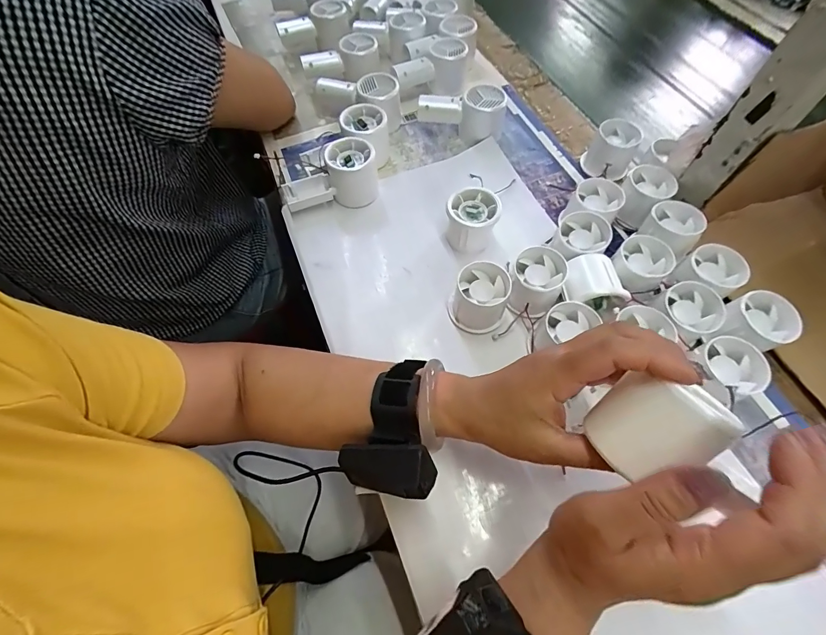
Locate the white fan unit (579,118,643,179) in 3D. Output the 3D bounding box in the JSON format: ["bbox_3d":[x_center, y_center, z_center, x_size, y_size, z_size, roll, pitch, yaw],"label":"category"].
[{"bbox_3d":[0.245,-0.207,0.473,0.056,0.047,0.064,26,67,14],"label":"white fan unit"}]

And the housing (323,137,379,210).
[{"bbox_3d":[-0.072,-0.174,0.458,0.054,0.060,0.052,-13,63,-5],"label":"housing"}]

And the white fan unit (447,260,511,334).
[{"bbox_3d":[0.067,-0.019,0.379,0.056,0.049,0.054,16,65,10],"label":"white fan unit"}]

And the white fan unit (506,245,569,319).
[{"bbox_3d":[0.122,-0.034,0.384,0.049,0.047,0.058,16,65,10],"label":"white fan unit"}]

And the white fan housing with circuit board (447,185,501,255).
[{"bbox_3d":[0.065,-0.107,0.421,0.054,0.048,0.051,2,63,3],"label":"white fan housing with circuit board"}]

